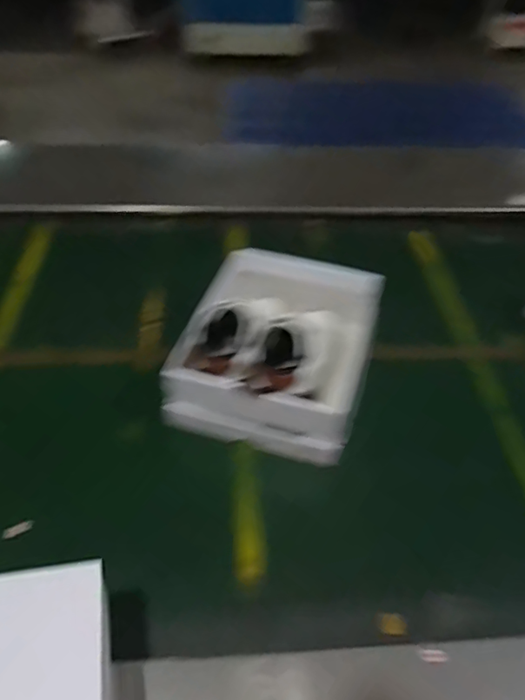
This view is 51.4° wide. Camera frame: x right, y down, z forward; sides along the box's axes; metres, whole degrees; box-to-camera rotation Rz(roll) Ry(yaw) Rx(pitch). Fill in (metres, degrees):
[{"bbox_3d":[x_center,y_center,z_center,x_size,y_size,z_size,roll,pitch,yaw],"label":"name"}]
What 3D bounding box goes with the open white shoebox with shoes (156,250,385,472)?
[{"bbox_3d":[0.022,-0.009,0.716,0.223,0.128,0.278,12,46,9],"label":"open white shoebox with shoes"}]

